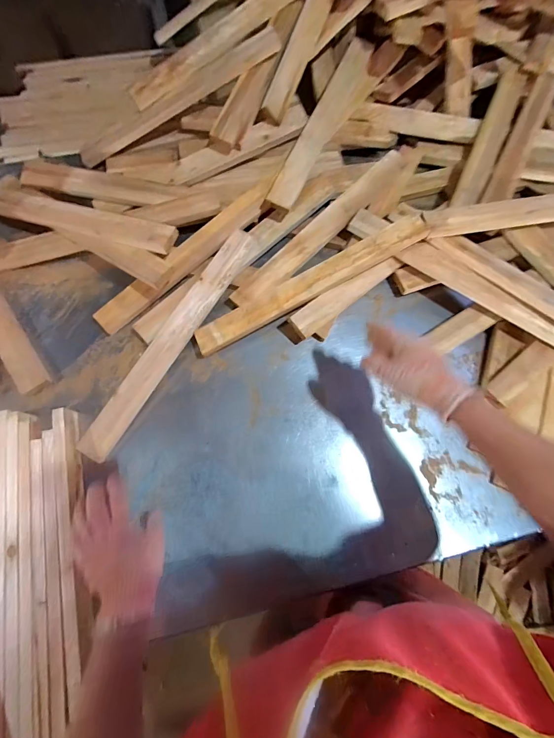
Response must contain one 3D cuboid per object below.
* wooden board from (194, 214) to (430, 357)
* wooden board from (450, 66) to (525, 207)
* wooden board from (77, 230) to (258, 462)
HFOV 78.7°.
[{"bbox_3d":[0.068,-0.160,0.632,0.477,0.023,0.058,-29,74,-1],"label":"wooden board"},{"bbox_3d":[0.485,-0.530,0.762,0.058,0.030,0.419,25,73,7],"label":"wooden board"},{"bbox_3d":[-0.191,-0.059,0.623,0.056,0.024,0.489,35,80,-9],"label":"wooden board"}]

